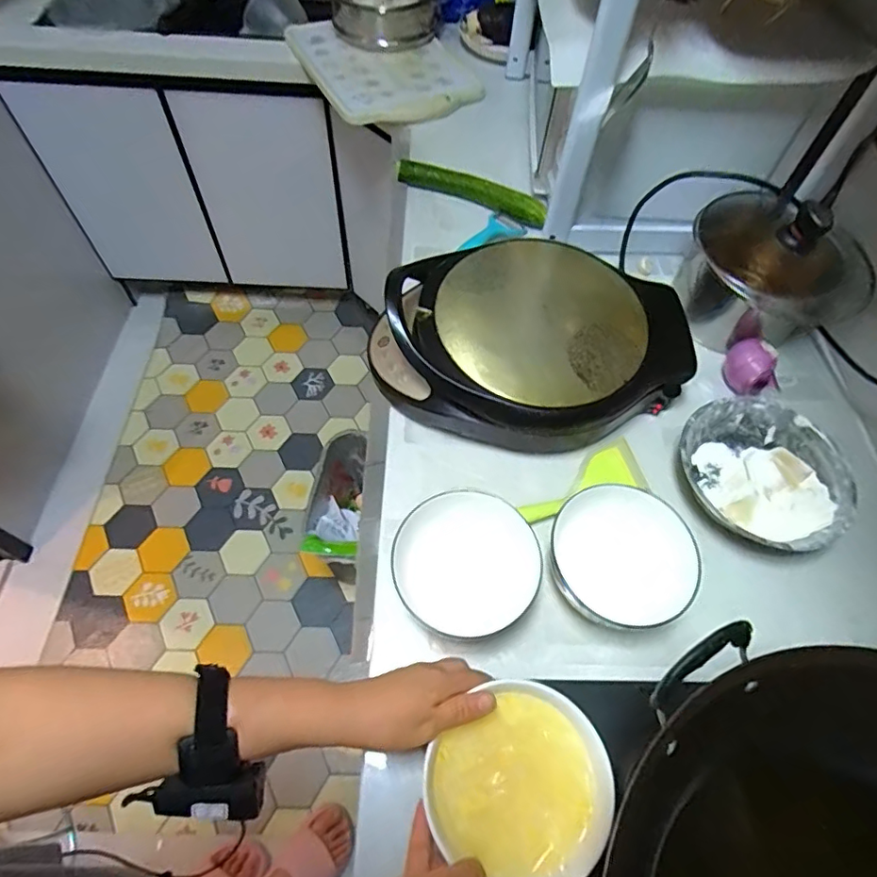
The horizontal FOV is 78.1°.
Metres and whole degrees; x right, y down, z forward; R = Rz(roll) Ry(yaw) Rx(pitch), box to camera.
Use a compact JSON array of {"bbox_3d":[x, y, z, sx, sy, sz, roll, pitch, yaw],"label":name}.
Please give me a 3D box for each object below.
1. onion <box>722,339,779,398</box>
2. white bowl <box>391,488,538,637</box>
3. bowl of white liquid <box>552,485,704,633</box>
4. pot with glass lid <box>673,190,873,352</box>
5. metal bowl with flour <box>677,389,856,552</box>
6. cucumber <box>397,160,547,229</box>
[{"bbox_3d":[0.395,-0.090,0.686,0.062,0.053,0.054,40,65,19],"label":"onion"},{"bbox_3d":[0.032,0.126,0.554,0.155,0.058,0.134,-26,63,-17],"label":"white bowl"},{"bbox_3d":[0.187,0.119,0.549,0.147,0.061,0.128,15,59,6],"label":"bowl of white liquid"},{"bbox_3d":[0.430,-0.227,0.708,0.173,0.162,0.161,0,59,-3],"label":"pot with glass lid"},{"bbox_3d":[0.365,0.041,0.612,0.162,0.053,0.180,-24,63,-16],"label":"metal bowl with flour"},{"bbox_3d":[0.055,-0.395,0.862,0.251,0.041,0.039,26,61,13],"label":"cucumber"}]

